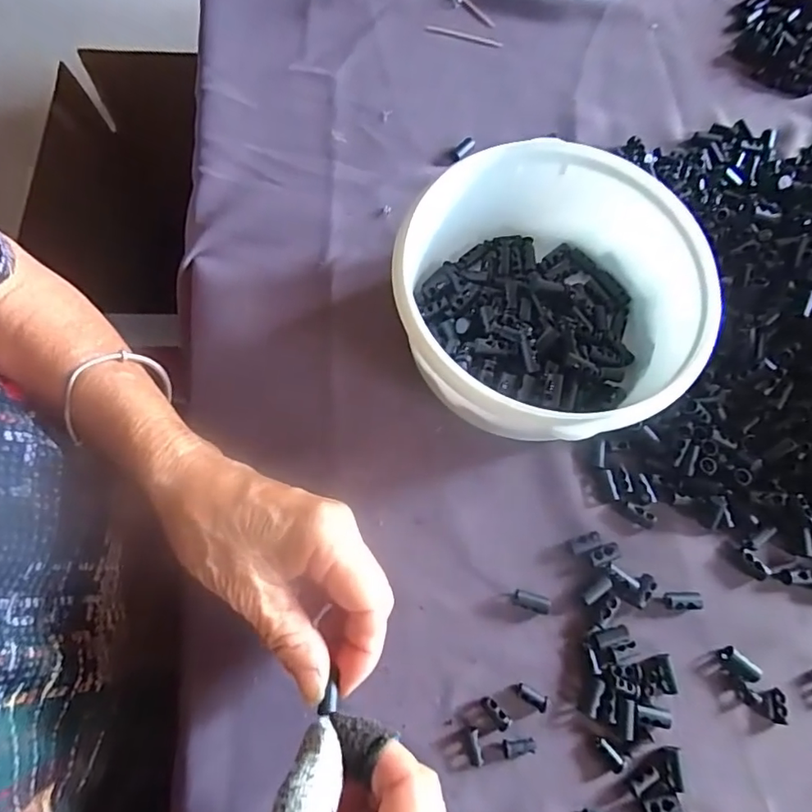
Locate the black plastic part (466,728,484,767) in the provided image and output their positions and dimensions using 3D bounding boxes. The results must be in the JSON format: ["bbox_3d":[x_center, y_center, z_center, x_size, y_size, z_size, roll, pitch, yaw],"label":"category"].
[{"bbox_3d":[0.034,0.169,0.260,0.006,0.007,0.016,-6,72,-4],"label":"black plastic part"}]

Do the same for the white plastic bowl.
[{"bbox_3d":[0.075,-0.057,0.297,0.151,0.075,0.151,1,72,-2],"label":"white plastic bowl"}]

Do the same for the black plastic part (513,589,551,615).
[{"bbox_3d":[0.068,0.106,0.282,0.019,0.009,0.009,16,72,3],"label":"black plastic part"}]

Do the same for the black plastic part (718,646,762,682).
[{"bbox_3d":[0.176,0.137,0.276,0.020,0.008,0.009,41,75,11],"label":"black plastic part"}]

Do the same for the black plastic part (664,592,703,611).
[{"bbox_3d":[0.152,0.107,0.286,0.019,0.007,0.009,3,72,-1],"label":"black plastic part"}]

